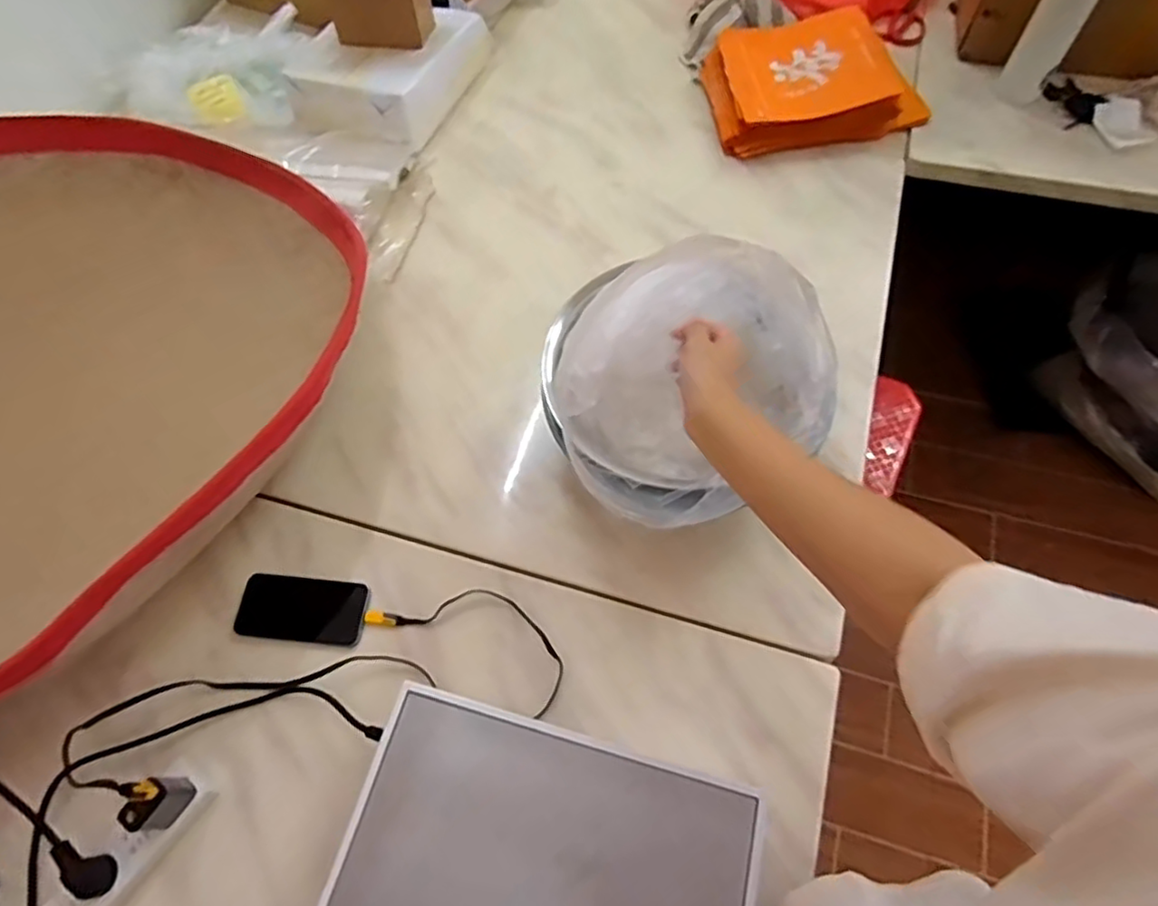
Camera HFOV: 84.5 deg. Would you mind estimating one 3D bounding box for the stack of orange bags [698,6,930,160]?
[{"bbox_3d":[0.381,-0.605,1.034,0.330,0.085,0.242,-6,62,1],"label":"stack of orange bags"}]

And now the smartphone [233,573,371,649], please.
[{"bbox_3d":[-0.316,0.179,0.729,0.148,0.013,0.073,4,63,6],"label":"smartphone"}]

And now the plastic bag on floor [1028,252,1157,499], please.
[{"bbox_3d":[1.251,-0.156,1.384,0.169,0.434,0.447,-39,67,-15],"label":"plastic bag on floor"}]

